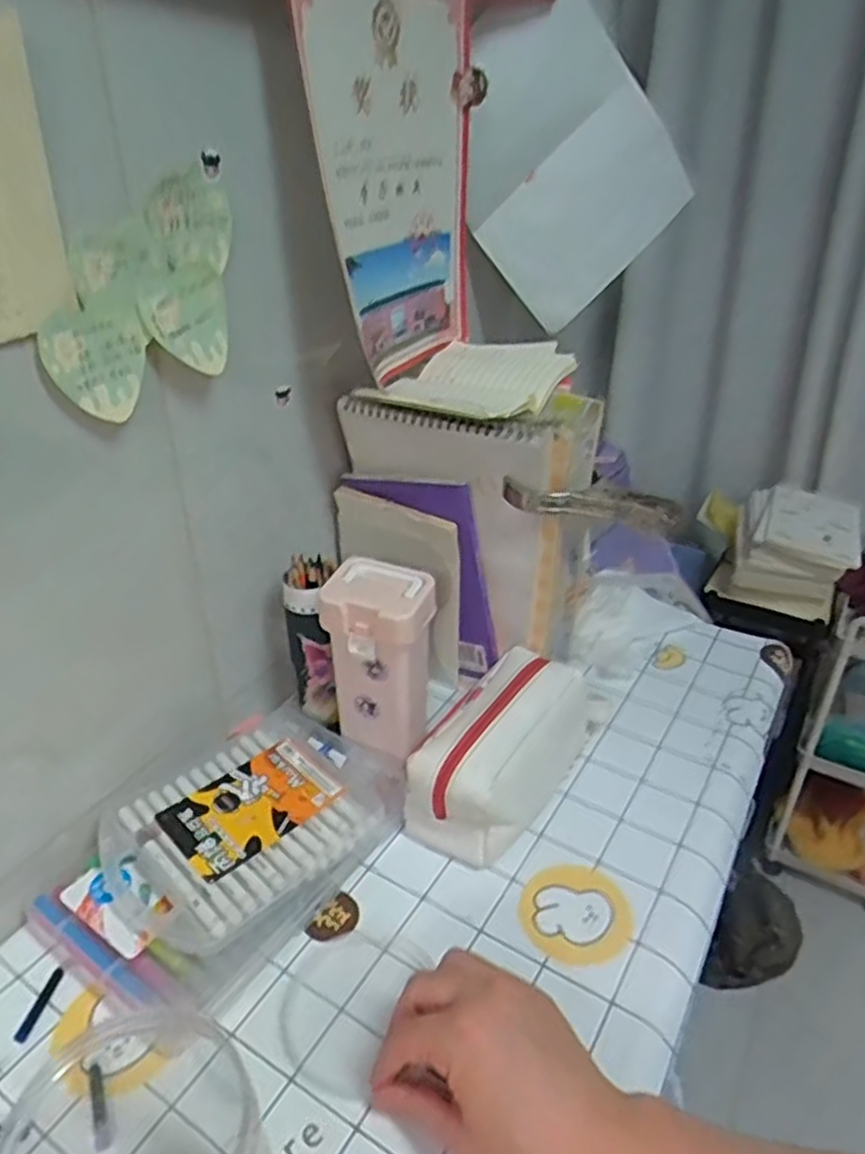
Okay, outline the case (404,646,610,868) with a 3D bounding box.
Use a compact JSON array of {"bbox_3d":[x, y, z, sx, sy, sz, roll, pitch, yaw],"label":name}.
[{"bbox_3d":[0.064,0.137,0.643,0.092,0.088,0.196,19,36,26],"label":"case"}]

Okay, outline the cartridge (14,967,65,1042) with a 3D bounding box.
[{"bbox_3d":[-0.252,0.274,0.497,0.010,0.004,0.046,6,32,7],"label":"cartridge"}]

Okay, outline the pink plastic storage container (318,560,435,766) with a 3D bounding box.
[{"bbox_3d":[-0.045,0.073,0.644,0.088,0.155,0.072,3,32,3],"label":"pink plastic storage container"}]

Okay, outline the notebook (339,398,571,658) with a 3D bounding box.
[{"bbox_3d":[0.016,-0.051,0.707,0.201,0.239,0.032,16,43,23],"label":"notebook"}]

